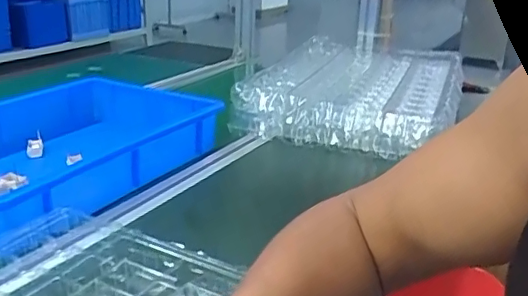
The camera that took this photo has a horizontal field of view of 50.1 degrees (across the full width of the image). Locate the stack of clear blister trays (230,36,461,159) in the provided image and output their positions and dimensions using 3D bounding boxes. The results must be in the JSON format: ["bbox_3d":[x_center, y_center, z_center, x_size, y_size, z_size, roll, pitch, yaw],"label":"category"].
[{"bbox_3d":[0.187,-0.119,1.117,0.335,0.093,0.501,9,21,18],"label":"stack of clear blister trays"}]

